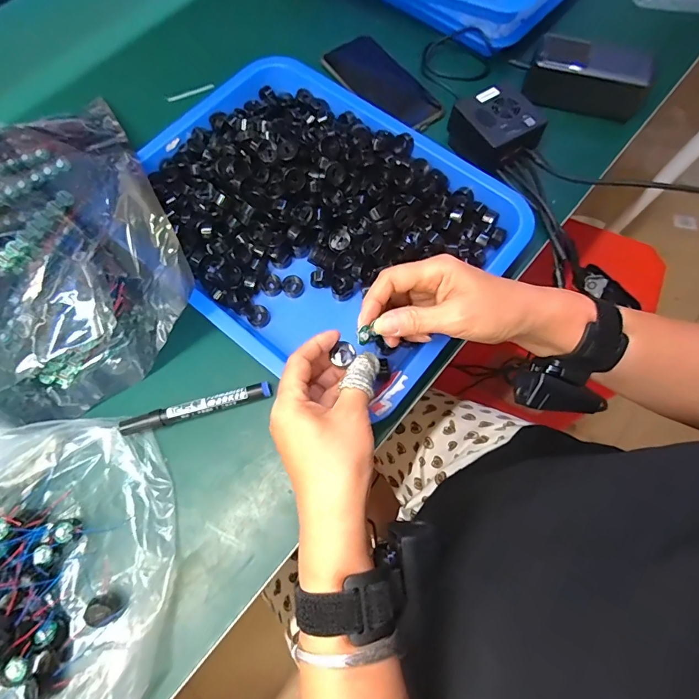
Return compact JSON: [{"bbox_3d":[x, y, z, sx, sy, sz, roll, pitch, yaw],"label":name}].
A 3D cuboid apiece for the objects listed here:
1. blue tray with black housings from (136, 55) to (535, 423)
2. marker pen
[{"bbox_3d":[-0.040,-0.143,0.422,0.383,0.059,0.300,38,75,12],"label":"blue tray with black housings"},{"bbox_3d":[-0.137,0.053,0.374,0.132,0.020,0.015,-15,72,-5],"label":"marker pen"}]

